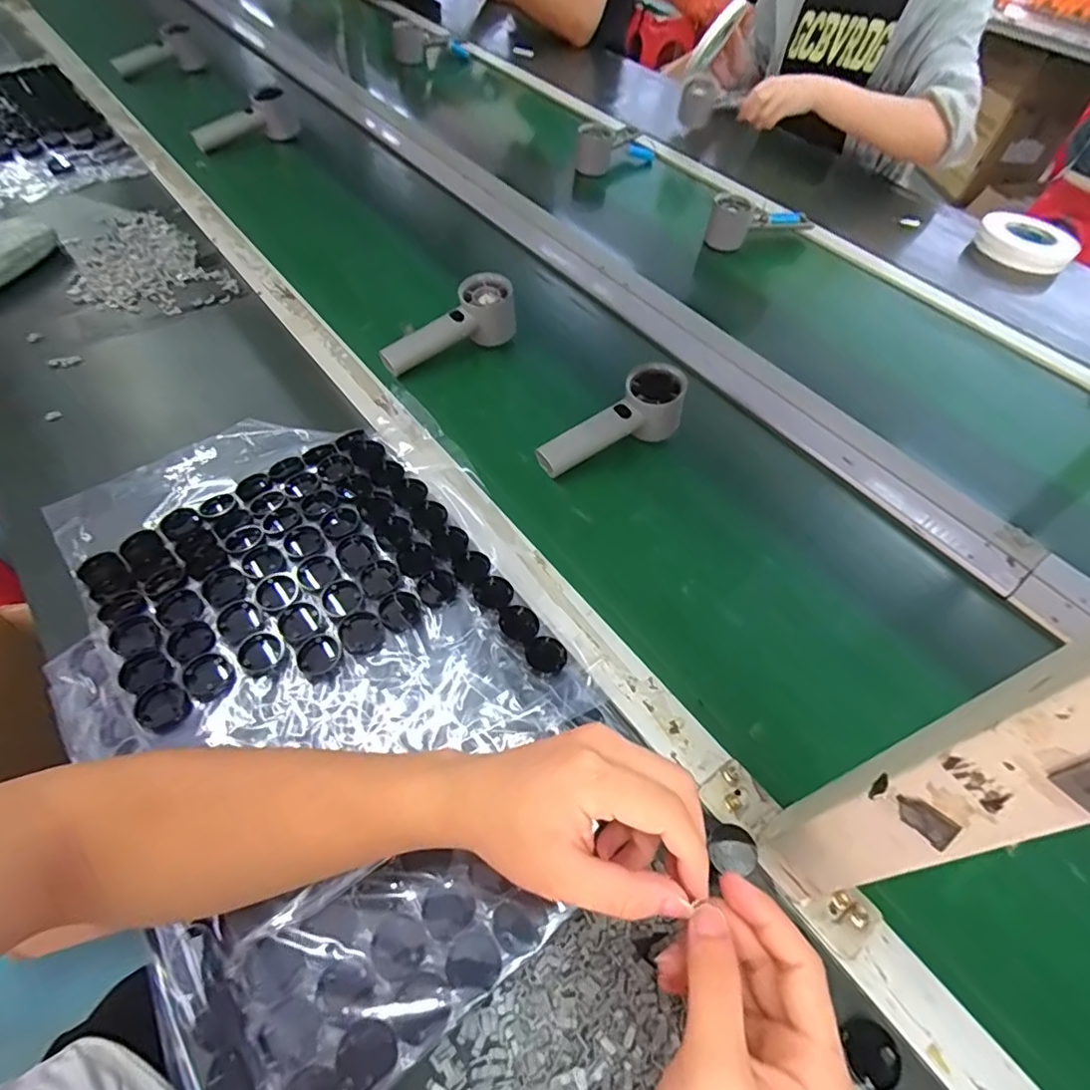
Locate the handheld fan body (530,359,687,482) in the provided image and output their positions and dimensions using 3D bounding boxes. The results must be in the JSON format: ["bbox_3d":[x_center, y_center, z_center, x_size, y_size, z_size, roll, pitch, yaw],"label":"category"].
[{"bbox_3d":[0.066,-0.115,0.585,0.160,0.051,0.054,-32,61,-6],"label":"handheld fan body"}]

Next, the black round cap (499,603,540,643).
[{"bbox_3d":[-0.019,0.058,0.438,0.024,0.012,0.030,-29,62,-24],"label":"black round cap"}]

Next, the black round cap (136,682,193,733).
[{"bbox_3d":[-0.251,0.106,0.385,0.030,0.004,0.033,3,54,-4],"label":"black round cap"}]

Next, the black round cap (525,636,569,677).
[{"bbox_3d":[0.001,0.081,0.426,0.025,0.009,0.029,-29,61,-24],"label":"black round cap"}]

